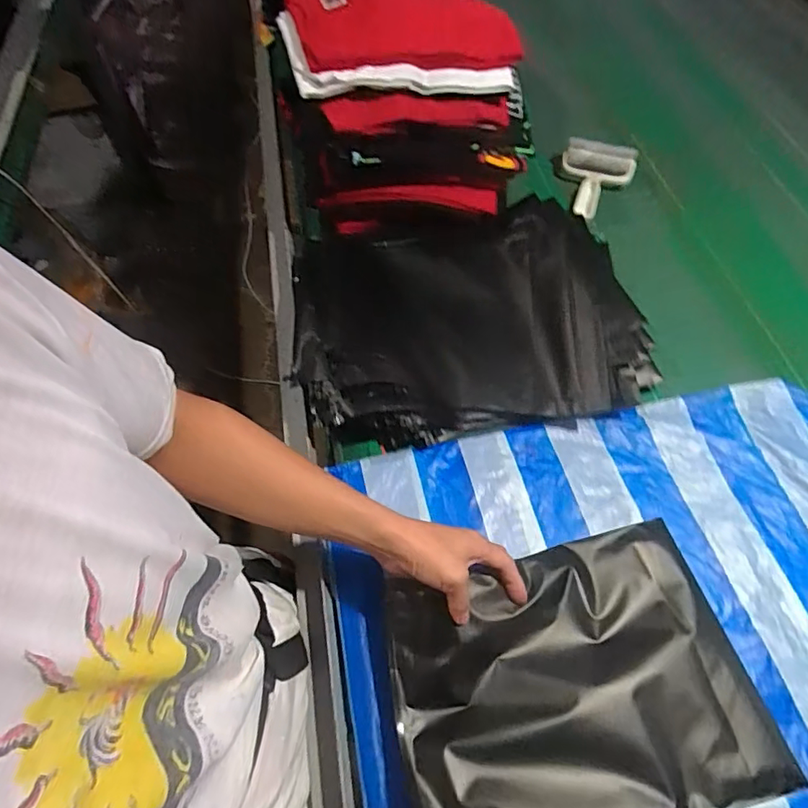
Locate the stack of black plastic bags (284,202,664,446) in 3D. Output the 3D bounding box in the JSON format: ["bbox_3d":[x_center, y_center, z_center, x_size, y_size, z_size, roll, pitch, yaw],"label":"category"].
[{"bbox_3d":[0.079,-0.126,0.733,0.454,0.087,0.362,-6,58,-1],"label":"stack of black plastic bags"}]

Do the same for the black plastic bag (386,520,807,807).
[{"bbox_3d":[0.161,0.261,0.497,0.326,0.045,0.244,-13,58,-5],"label":"black plastic bag"}]

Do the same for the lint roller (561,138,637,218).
[{"bbox_3d":[0.309,-0.362,0.880,0.118,0.066,0.152,18,60,14],"label":"lint roller"}]

